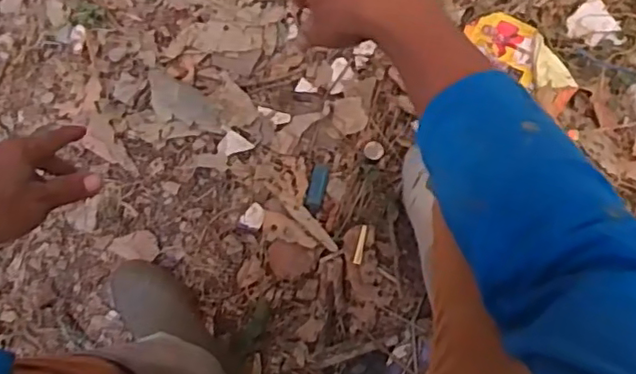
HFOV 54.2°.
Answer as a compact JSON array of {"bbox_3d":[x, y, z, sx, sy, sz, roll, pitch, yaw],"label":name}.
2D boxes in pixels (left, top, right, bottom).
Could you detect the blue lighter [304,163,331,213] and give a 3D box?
[{"bbox_3d":[-0.001,0.001,0.936,0.024,0.008,0.076,11,73,9],"label":"blue lighter"}]

